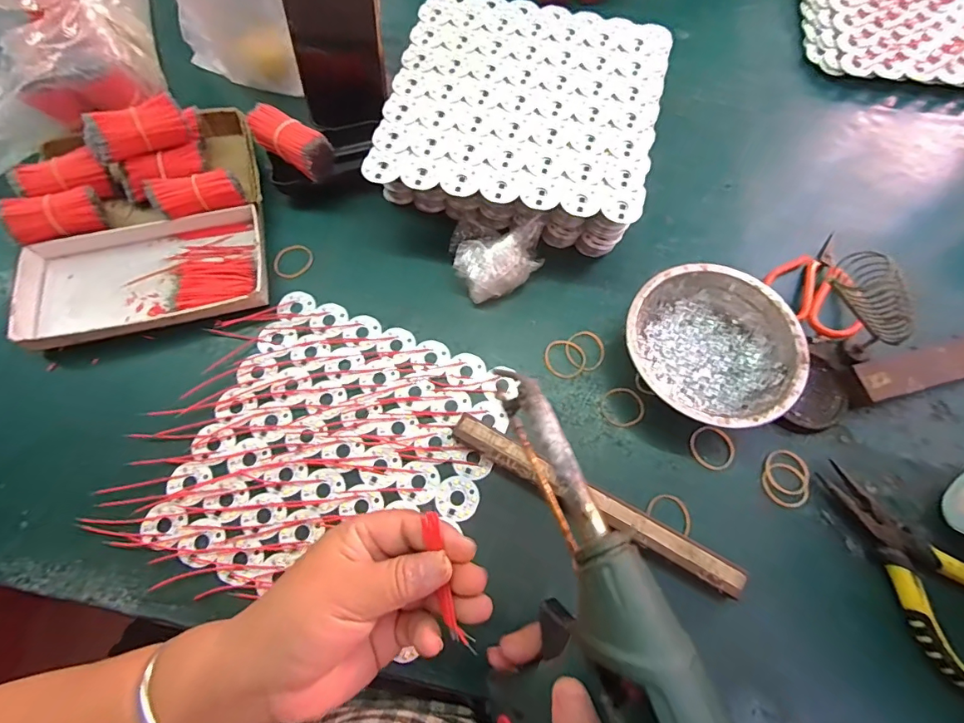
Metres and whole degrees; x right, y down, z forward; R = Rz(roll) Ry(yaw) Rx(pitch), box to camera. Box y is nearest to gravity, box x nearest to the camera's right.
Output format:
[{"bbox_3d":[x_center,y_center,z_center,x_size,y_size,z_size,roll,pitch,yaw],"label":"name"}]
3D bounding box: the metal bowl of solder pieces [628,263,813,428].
[{"bbox_3d":[0.172,-0.009,0.357,0.123,0.041,0.123,0,69,-1],"label":"metal bowl of solder pieces"}]

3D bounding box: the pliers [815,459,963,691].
[{"bbox_3d":[0.297,0.138,0.317,0.063,0.015,0.146,-25,71,-10],"label":"pliers"}]

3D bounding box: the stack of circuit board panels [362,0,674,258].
[{"bbox_3d":[0.037,-0.213,0.421,0.214,0.067,0.226,13,69,4],"label":"stack of circuit board panels"}]

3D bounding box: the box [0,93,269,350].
[{"bbox_3d":[-0.289,-0.131,0.387,0.190,0.057,0.210,-12,69,-5],"label":"box"}]

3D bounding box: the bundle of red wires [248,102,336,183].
[{"bbox_3d":[-0.164,-0.187,0.396,0.068,0.039,0.031,33,71,-3],"label":"bundle of red wires"}]

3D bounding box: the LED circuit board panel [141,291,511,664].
[{"bbox_3d":[-0.103,0.064,0.346,0.205,0.007,0.209,20,70,7],"label":"LED circuit board panel"}]

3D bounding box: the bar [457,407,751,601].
[{"bbox_3d":[0.076,0.099,0.328,0.213,0.018,0.020,28,71,10],"label":"bar"}]

